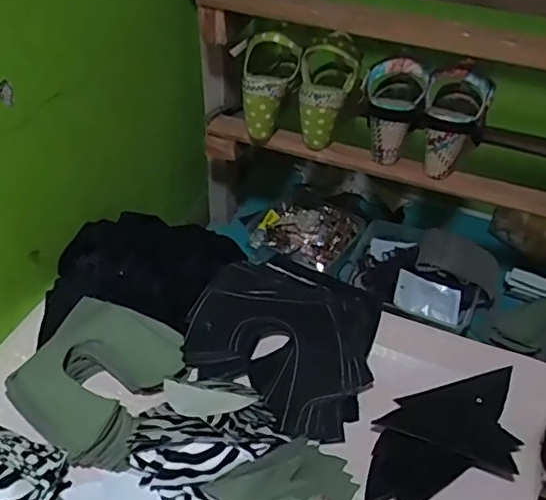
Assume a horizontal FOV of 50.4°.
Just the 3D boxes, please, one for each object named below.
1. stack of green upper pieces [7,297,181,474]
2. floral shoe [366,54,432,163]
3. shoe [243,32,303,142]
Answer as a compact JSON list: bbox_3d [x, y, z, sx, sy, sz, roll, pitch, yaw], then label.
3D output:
[{"bbox_3d":[-0.190,0.135,0.625,0.151,0.058,0.161,19,43,17],"label":"stack of green upper pieces"},{"bbox_3d":[0.157,-0.190,0.769,0.080,0.130,0.088,13,42,10],"label":"floral shoe"},{"bbox_3d":[-0.014,-0.223,0.800,0.072,0.141,0.066,17,19,14],"label":"shoe"}]

